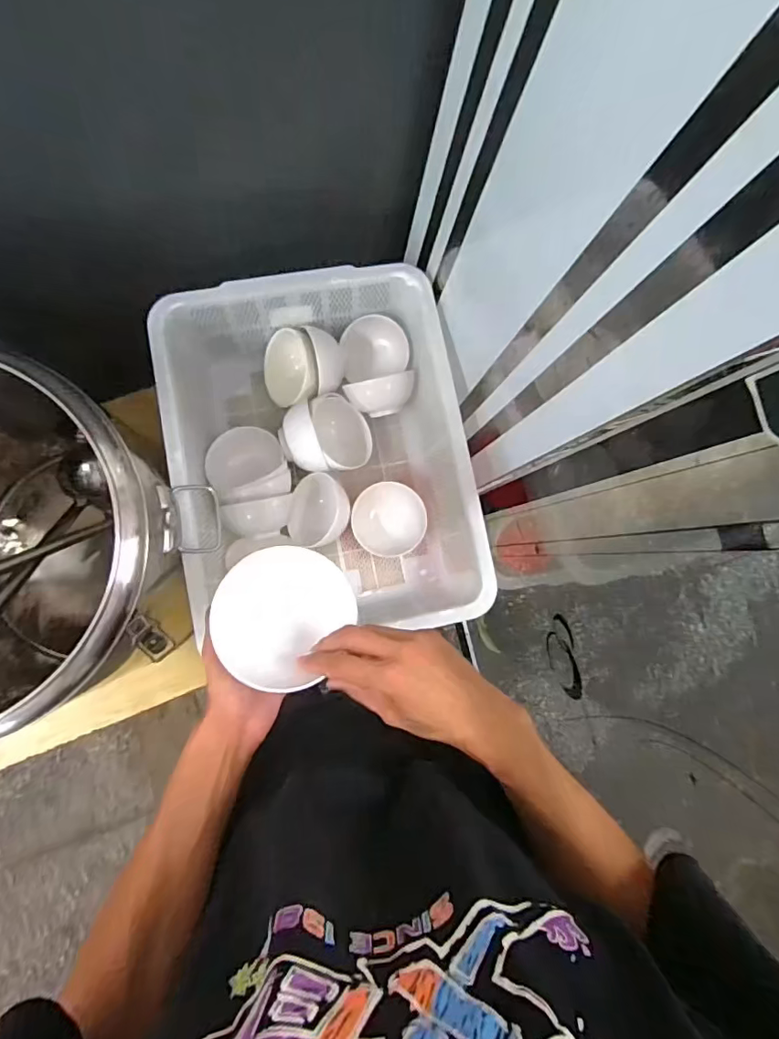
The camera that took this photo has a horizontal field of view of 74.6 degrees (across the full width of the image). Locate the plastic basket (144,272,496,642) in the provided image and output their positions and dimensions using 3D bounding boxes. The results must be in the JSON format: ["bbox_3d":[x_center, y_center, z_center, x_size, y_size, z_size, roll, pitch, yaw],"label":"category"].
[{"bbox_3d":[-0.110,-0.102,0.807,0.423,0.196,0.555,-9,87,-7],"label":"plastic basket"}]

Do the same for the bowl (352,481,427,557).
[{"bbox_3d":[-0.002,0.001,0.847,0.114,0.057,0.117,0,86,-7],"label":"bowl"}]

